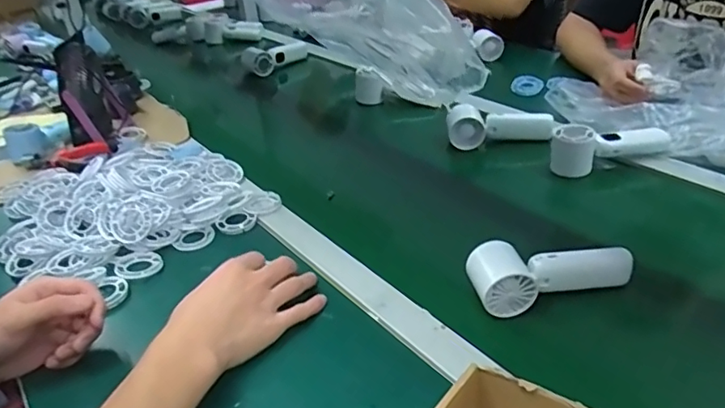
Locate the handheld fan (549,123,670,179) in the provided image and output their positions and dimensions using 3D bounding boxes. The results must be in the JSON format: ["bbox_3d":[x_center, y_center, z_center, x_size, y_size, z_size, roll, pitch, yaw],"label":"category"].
[{"bbox_3d":[0.339,-0.079,0.766,0.162,0.058,0.049,-4,31,5],"label":"handheld fan"}]

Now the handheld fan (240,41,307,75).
[{"bbox_3d":[-0.207,-0.337,1.275,0.058,0.045,0.156,18,39,35],"label":"handheld fan"}]

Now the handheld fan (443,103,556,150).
[{"bbox_3d":[0.210,-0.120,0.868,0.155,0.050,0.065,-4,31,5],"label":"handheld fan"}]

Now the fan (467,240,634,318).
[{"bbox_3d":[0.183,0.063,0.561,0.157,0.047,0.065,-12,32,-9],"label":"fan"}]

